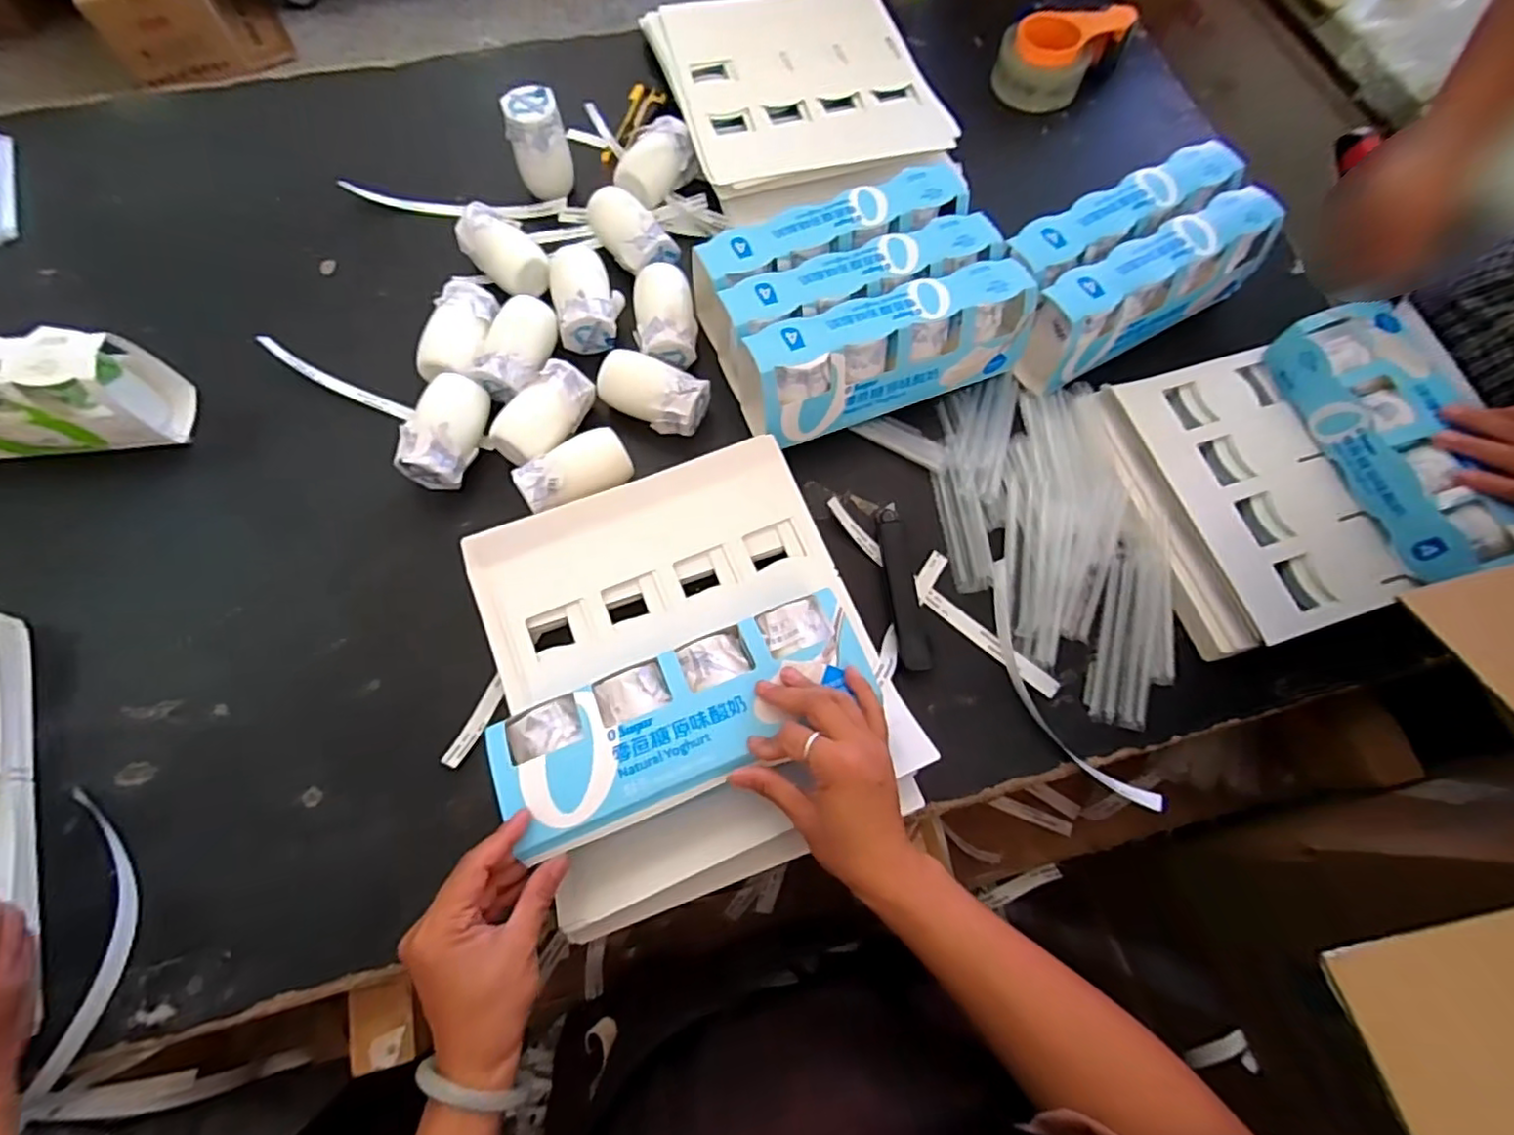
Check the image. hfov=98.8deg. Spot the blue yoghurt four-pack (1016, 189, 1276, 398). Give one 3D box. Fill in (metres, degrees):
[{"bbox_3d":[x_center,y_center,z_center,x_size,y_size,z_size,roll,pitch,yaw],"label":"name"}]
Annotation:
[{"bbox_3d":[0.384,-0.277,0.641,0.268,0.091,0.072,-29,74,-12],"label":"blue yoghurt four-pack"}]

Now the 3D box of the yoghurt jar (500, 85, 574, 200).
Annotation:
[{"bbox_3d":[-0.228,-0.444,0.690,0.059,0.101,0.057,-16,72,-8],"label":"yoghurt jar"}]

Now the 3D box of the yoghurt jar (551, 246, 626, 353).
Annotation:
[{"bbox_3d":[-0.171,-0.276,0.649,0.065,0.051,0.108,-12,71,-6],"label":"yoghurt jar"}]

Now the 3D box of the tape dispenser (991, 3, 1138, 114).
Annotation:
[{"bbox_3d":[0.377,-0.622,0.787,0.163,0.065,0.097,-12,71,-6],"label":"tape dispenser"}]

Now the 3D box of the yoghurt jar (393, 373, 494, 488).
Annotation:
[{"bbox_3d":[-0.282,-0.125,0.593,0.053,0.055,0.100,13,70,3],"label":"yoghurt jar"}]

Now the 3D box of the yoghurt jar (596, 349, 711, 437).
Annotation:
[{"bbox_3d":[-0.098,-0.165,0.615,0.099,0.049,0.055,22,71,6],"label":"yoghurt jar"}]

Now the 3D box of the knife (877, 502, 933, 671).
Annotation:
[{"bbox_3d":[0.130,0.015,0.578,0.028,0.015,0.156,-4,70,-4],"label":"knife"}]

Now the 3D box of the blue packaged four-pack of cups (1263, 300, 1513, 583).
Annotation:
[{"bbox_3d":[0.588,-0.117,0.590,0.091,0.060,0.267,-16,72,-8],"label":"blue packaged four-pack of cups"}]

